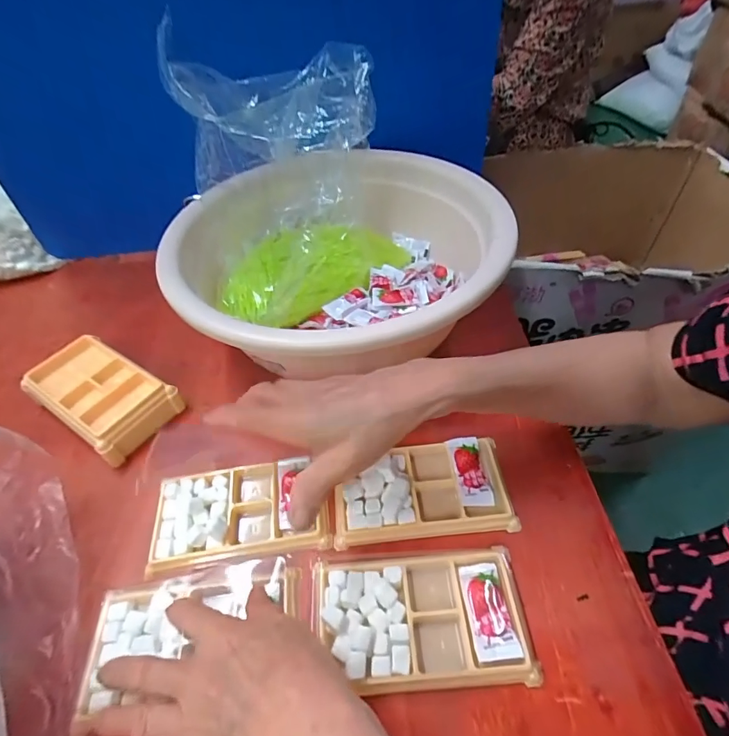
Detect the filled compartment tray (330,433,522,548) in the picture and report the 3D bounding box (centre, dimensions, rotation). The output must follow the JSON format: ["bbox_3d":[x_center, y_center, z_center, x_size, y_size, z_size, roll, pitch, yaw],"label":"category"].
[{"bbox_3d":[0.044,0.092,0.340,0.133,0.018,0.072,-5,48,0],"label":"filled compartment tray"}]

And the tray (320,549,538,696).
[{"bbox_3d":[0.037,0.160,0.283,0.134,0.017,0.075,-4,48,1],"label":"tray"}]

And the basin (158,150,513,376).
[{"bbox_3d":[-0.015,-0.110,0.442,0.292,0.103,0.334,15,51,18],"label":"basin"}]

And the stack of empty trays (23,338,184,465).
[{"bbox_3d":[-0.254,0.026,0.420,0.137,0.036,0.080,25,54,24],"label":"stack of empty trays"}]

